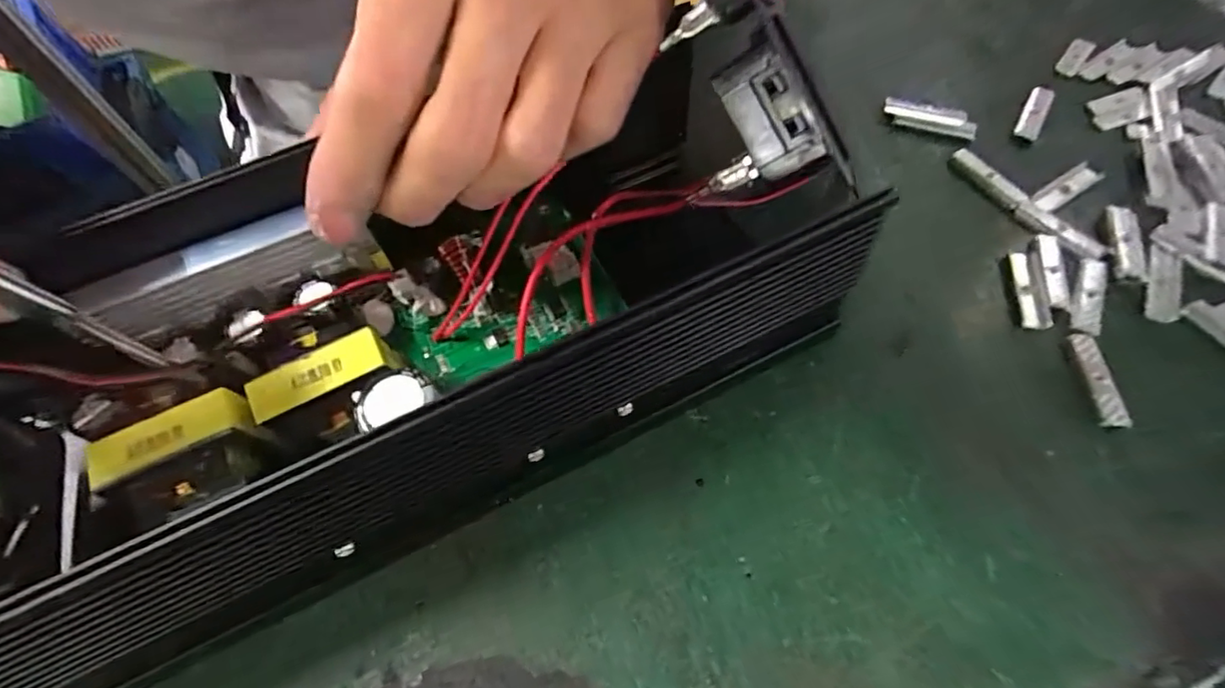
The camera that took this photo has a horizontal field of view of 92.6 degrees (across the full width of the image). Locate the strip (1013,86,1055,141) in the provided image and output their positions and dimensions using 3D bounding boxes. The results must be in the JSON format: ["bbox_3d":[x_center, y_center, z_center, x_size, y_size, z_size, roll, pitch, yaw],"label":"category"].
[{"bbox_3d":[0.162,-0.088,0.224,0.008,0.006,0.028,30,67,18],"label":"strip"}]

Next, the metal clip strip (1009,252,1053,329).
[{"bbox_3d":[0.134,-0.018,0.187,0.009,0.004,0.029,8,62,7],"label":"metal clip strip"}]

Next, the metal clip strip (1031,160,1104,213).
[{"bbox_3d":[0.158,-0.055,0.203,0.028,0.004,0.009,-30,64,-13],"label":"metal clip strip"}]

